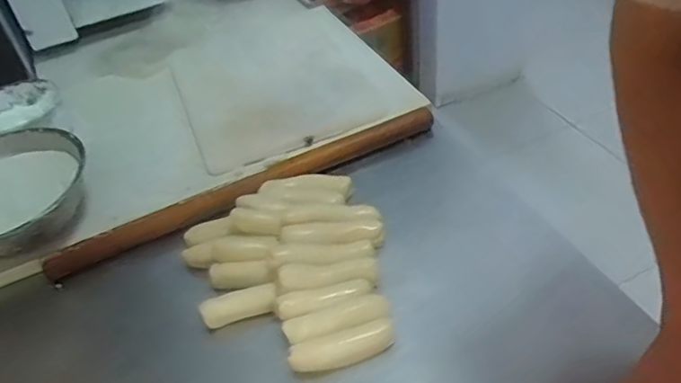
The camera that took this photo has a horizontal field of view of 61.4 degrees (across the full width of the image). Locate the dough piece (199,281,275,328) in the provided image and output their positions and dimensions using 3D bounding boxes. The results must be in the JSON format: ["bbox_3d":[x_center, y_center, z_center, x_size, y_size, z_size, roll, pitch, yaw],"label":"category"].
[{"bbox_3d":[-0.107,0.119,0.606,0.078,0.022,0.024,-14,43,-7],"label":"dough piece"}]

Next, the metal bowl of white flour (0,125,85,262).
[{"bbox_3d":[-0.404,0.011,0.709,0.188,0.073,0.178,-4,42,4],"label":"metal bowl of white flour"}]

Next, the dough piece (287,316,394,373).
[{"bbox_3d":[0.003,0.150,0.555,0.103,0.018,0.030,-16,43,-9],"label":"dough piece"}]

